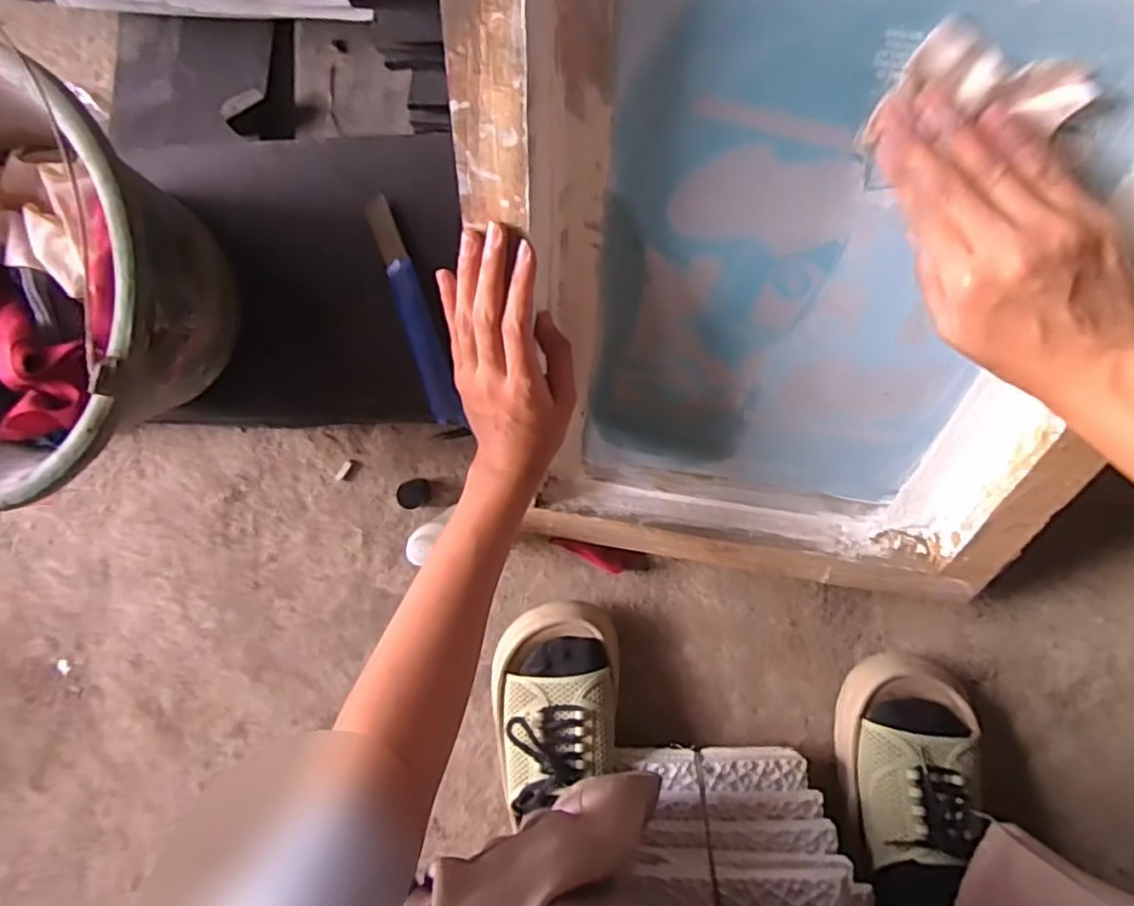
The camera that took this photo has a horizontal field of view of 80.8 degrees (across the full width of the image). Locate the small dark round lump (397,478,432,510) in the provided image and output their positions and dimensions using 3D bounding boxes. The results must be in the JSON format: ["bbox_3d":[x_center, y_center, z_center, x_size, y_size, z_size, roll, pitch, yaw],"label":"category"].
[{"bbox_3d":[-0.129,0.035,0.565,0.021,0.026,0.024,-23,92,8],"label":"small dark round lump"}]

